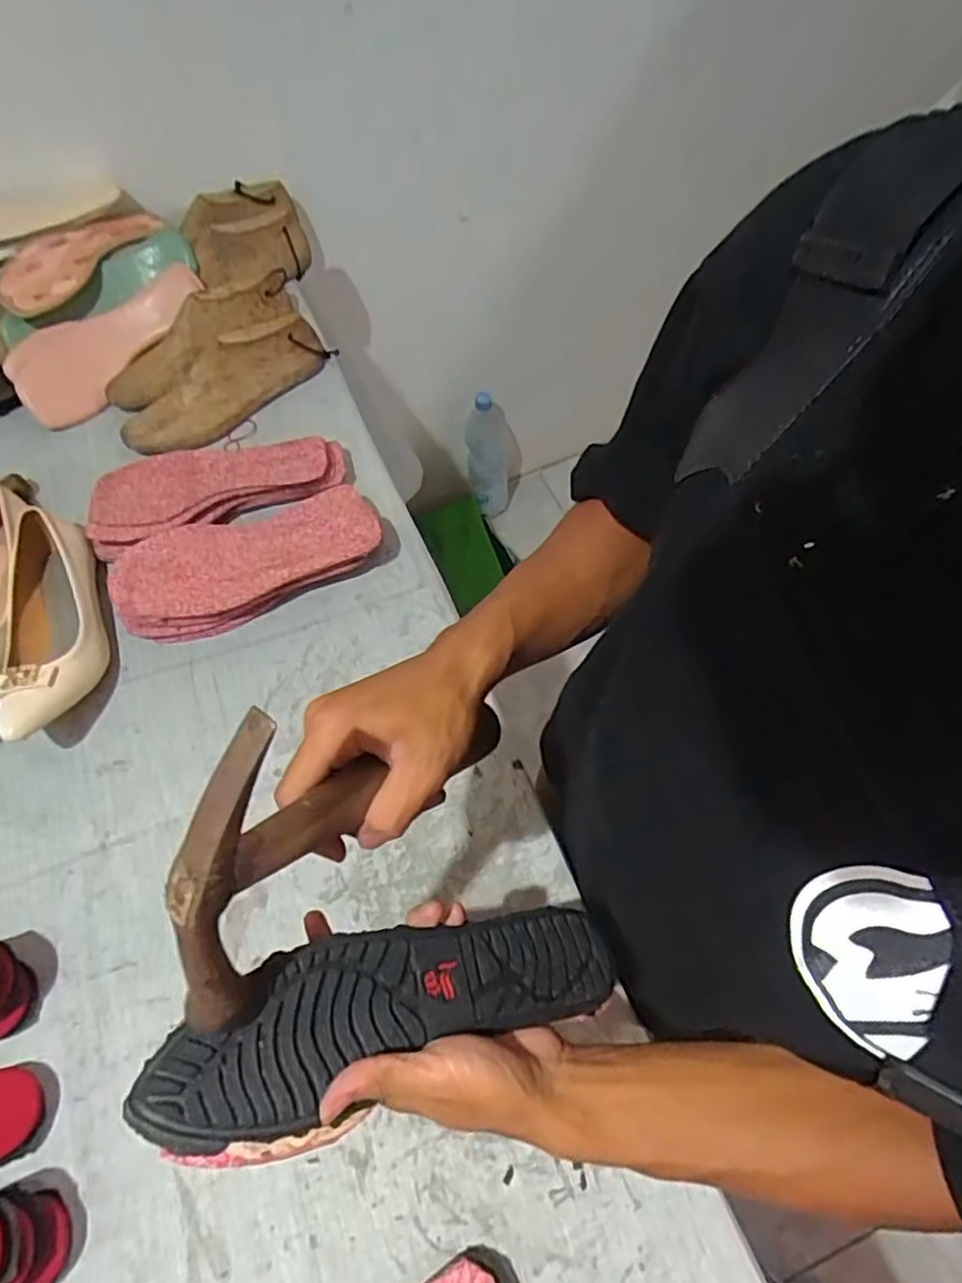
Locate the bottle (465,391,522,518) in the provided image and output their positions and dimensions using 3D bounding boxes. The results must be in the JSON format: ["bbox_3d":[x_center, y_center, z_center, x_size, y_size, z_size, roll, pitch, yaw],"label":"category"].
[{"bbox_3d":[0.028,-0.403,1.500,0.109,0.305,0.116,2,64,4],"label":"bottle"}]

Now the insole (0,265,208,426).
[{"bbox_3d":[-0.430,-0.349,0.802,0.241,0.032,0.095,-37,110,-3],"label":"insole"}]

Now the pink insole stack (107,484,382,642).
[{"bbox_3d":[-0.228,-0.076,0.687,0.255,0.055,0.103,-16,64,-5],"label":"pink insole stack"}]

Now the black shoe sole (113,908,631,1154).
[{"bbox_3d":[-0.043,0.188,0.365,0.245,0.010,0.073,-8,61,-23],"label":"black shoe sole"}]

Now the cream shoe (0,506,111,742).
[{"bbox_3d":[-0.409,-0.016,0.658,0.096,0.072,0.237,-19,64,-7],"label":"cream shoe"}]

